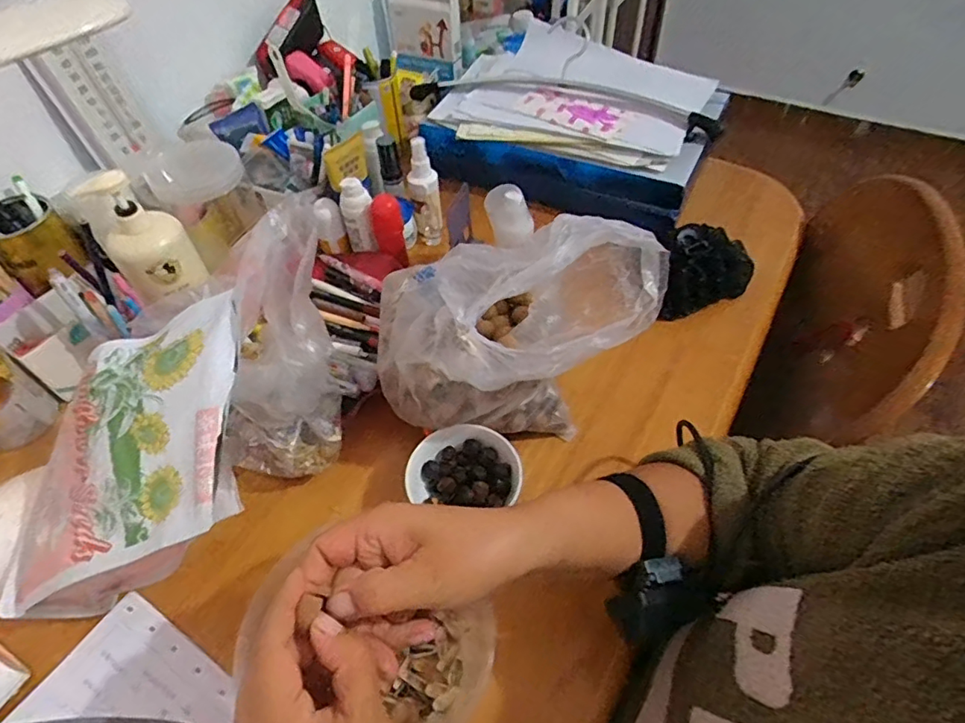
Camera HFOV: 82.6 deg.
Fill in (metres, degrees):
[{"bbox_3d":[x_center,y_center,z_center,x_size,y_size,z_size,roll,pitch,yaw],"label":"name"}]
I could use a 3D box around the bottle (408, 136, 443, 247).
[{"bbox_3d":[-0.072,-0.215,0.699,0.035,0.133,0.037,-10,52,-5],"label":"bottle"}]

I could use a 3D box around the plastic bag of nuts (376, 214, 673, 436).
[{"bbox_3d":[0.023,-0.022,0.494,0.248,0.212,0.145,5,52,7],"label":"plastic bag of nuts"}]

